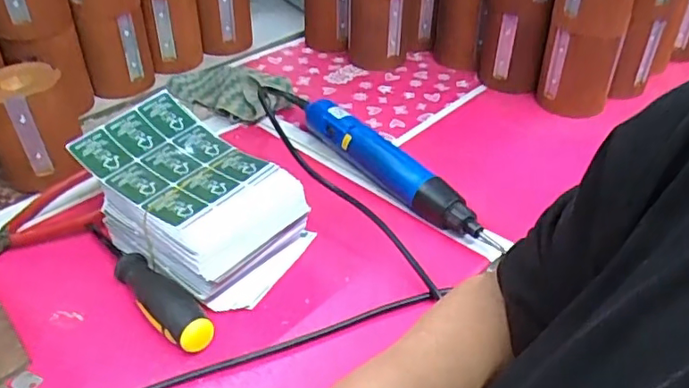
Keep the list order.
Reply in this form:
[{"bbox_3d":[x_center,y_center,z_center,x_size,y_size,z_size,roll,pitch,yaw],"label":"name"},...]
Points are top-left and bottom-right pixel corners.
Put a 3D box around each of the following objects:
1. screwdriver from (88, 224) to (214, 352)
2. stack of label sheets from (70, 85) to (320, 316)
[{"bbox_3d":[-0.157,0.065,0.465,0.033,0.032,0.168,-27,46,-30],"label":"screwdriver"},{"bbox_3d":[-0.123,0.005,0.490,0.176,0.089,0.110,30,47,32],"label":"stack of label sheets"}]

